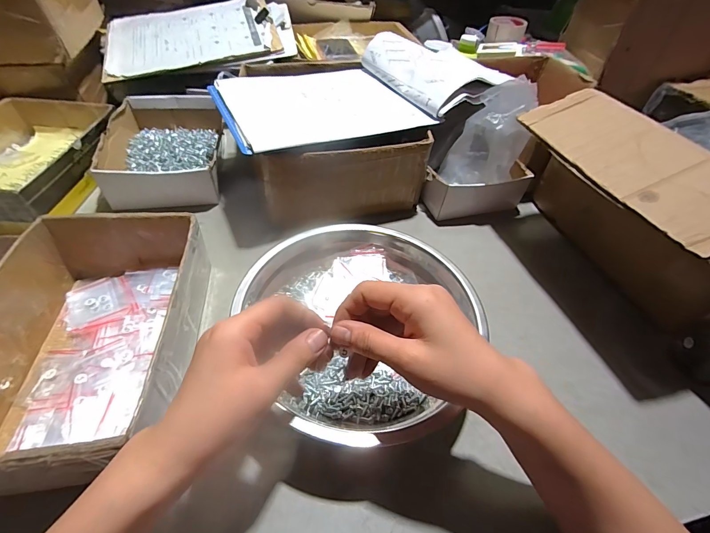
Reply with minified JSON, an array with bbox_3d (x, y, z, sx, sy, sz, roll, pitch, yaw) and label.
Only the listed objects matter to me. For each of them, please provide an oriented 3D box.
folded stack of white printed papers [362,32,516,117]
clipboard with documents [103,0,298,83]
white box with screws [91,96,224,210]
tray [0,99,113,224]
[{"bbox_3d":[0.117,-0.324,0.571,0.123,0.058,0.233,-23,54,-23],"label":"folded stack of white printed papers"},{"bbox_3d":[-0.299,-0.455,0.680,0.349,0.022,0.239,-11,61,-8],"label":"clipboard with documents"},{"bbox_3d":[-0.310,-0.202,0.575,0.164,0.060,0.265,-6,50,-11],"label":"white box with screws"},{"bbox_3d":[-0.489,-0.166,0.516,0.185,0.058,0.267,3,48,-2],"label":"tray"}]

